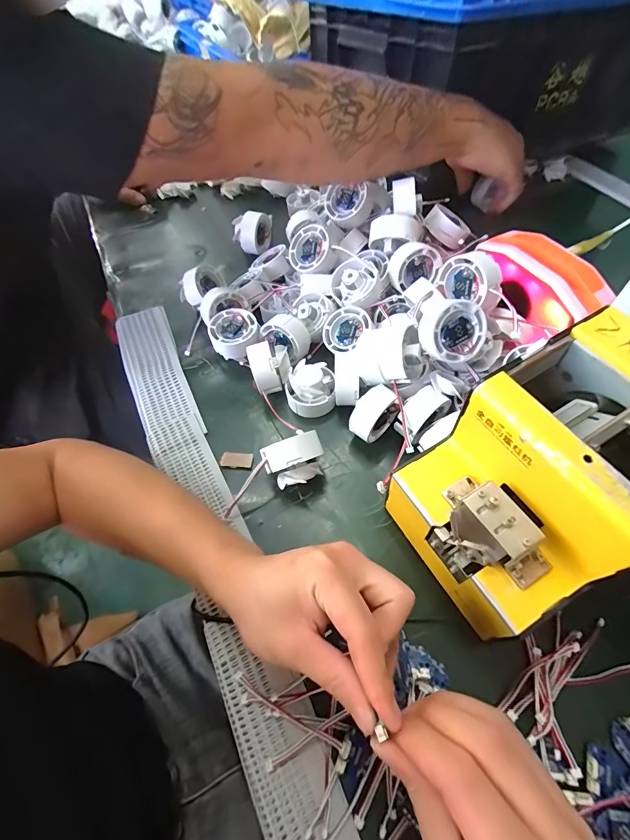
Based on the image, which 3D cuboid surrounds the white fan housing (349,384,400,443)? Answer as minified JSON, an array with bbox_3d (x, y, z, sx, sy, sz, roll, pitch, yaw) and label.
[{"bbox_3d":[0.056,-0.003,0.373,0.051,0.049,0.027,-38,63,-18],"label":"white fan housing"}]

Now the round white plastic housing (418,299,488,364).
[{"bbox_3d":[0.122,-0.081,0.345,0.054,0.053,0.026,-15,20,-10],"label":"round white plastic housing"}]

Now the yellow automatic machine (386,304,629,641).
[{"bbox_3d":[0.158,0.045,0.275,0.168,0.152,0.120,-28,60,-13],"label":"yellow automatic machine"}]

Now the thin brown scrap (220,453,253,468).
[{"bbox_3d":[-0.077,0.040,0.379,0.031,0.004,0.015,2,58,6],"label":"thin brown scrap"}]

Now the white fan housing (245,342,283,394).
[{"bbox_3d":[-0.052,-0.051,0.405,0.028,0.045,0.046,-15,58,-5],"label":"white fan housing"}]

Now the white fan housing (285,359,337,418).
[{"bbox_3d":[-0.005,-0.032,0.399,0.052,0.036,0.047,-6,58,1],"label":"white fan housing"}]

